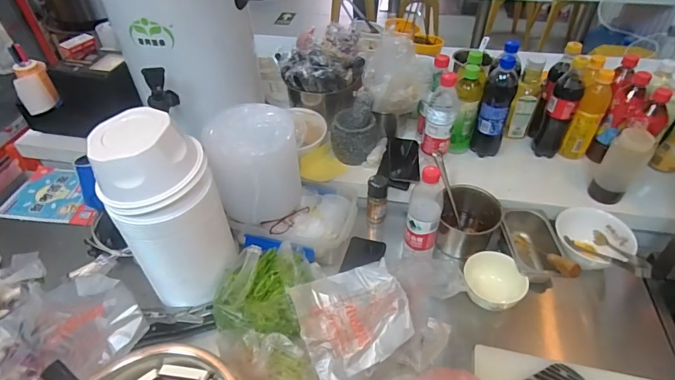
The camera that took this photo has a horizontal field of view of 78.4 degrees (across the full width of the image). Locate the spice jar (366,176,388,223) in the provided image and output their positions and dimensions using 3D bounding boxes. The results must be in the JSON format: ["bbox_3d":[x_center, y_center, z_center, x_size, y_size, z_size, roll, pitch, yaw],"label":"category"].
[{"bbox_3d":[0.086,0.021,0.901,0.041,0.117,0.035,2,44,3],"label":"spice jar"}]

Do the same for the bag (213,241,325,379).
[{"bbox_3d":[-0.121,0.204,0.699,0.173,0.115,0.236,1,44,3],"label":"bag"}]

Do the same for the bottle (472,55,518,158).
[{"bbox_3d":[0.349,-0.176,0.915,0.070,0.215,0.059,17,47,19],"label":"bottle"}]

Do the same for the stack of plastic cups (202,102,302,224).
[{"bbox_3d":[-0.158,-0.052,0.821,0.138,0.183,0.162,26,50,26],"label":"stack of plastic cups"}]

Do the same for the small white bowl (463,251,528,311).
[{"bbox_3d":[0.290,0.172,0.768,0.111,0.049,0.105,20,48,21],"label":"small white bowl"}]

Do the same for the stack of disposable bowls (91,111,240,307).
[{"bbox_3d":[-0.272,0.040,0.690,0.156,0.322,0.138,-23,48,-20],"label":"stack of disposable bowls"}]

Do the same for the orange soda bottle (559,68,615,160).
[{"bbox_3d":[0.555,-0.162,0.914,0.055,0.188,0.074,30,52,28],"label":"orange soda bottle"}]

